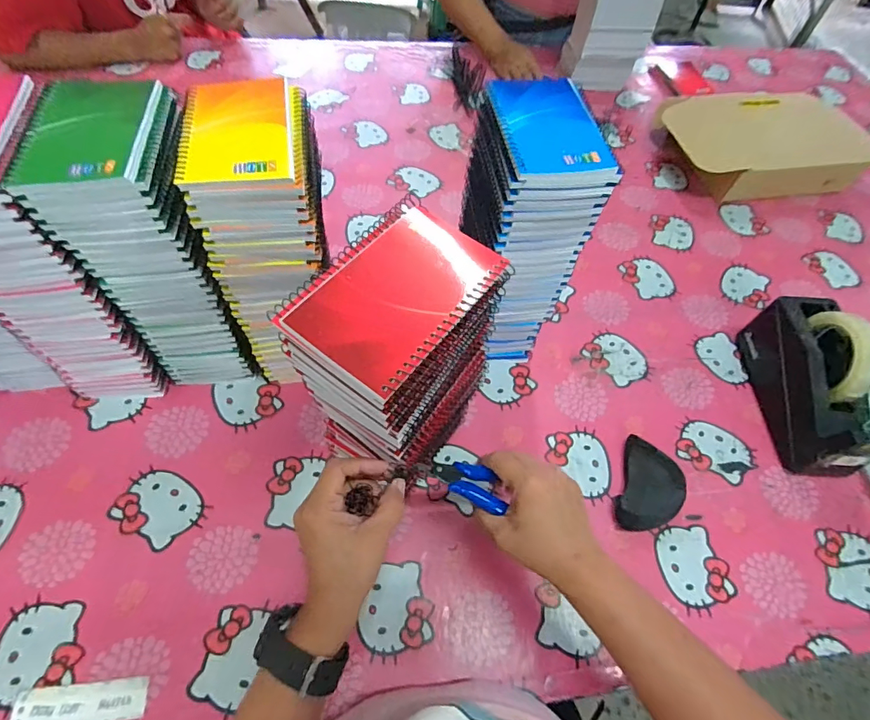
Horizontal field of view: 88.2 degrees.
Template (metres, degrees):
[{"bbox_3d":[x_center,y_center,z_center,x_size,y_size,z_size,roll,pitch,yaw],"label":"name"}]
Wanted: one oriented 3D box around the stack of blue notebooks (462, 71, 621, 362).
[{"bbox_3d":[0.087,-0.129,0.507,0.092,0.290,0.136,-7,60,-8],"label":"stack of blue notebooks"}]

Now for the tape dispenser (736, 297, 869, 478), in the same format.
[{"bbox_3d":[0.458,0.024,0.541,0.073,0.123,0.203,0,59,-4],"label":"tape dispenser"}]

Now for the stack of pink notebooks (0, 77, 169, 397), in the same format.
[{"bbox_3d":[-0.370,-0.091,0.451,0.101,0.289,0.151,-13,61,-12],"label":"stack of pink notebooks"}]

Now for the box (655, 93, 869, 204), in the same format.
[{"bbox_3d":[0.588,-0.392,0.816,0.332,0.091,0.206,-8,60,-9],"label":"box"}]

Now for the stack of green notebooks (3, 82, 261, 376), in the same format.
[{"bbox_3d":[-0.271,-0.104,0.467,0.103,0.288,0.151,-11,61,-11],"label":"stack of green notebooks"}]

